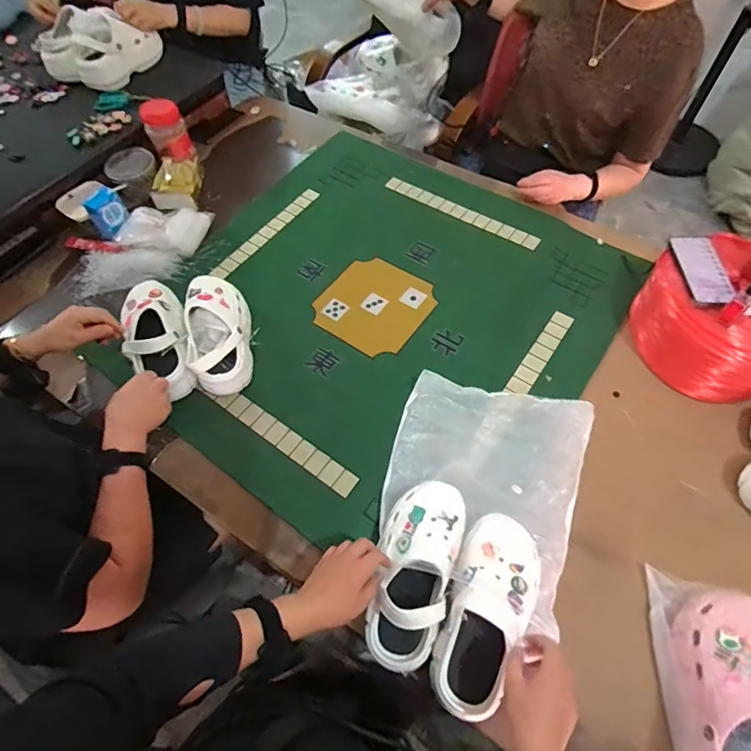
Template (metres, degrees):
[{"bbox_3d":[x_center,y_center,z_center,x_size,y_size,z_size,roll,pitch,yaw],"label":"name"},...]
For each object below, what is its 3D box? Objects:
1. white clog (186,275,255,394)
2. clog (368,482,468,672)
[{"bbox_3d":[-0.289,-0.083,0.875,0.102,0.094,0.237,-9,61,-4],"label":"white clog"},{"bbox_3d":[0.052,0.259,0.636,0.109,0.093,0.238,15,58,9],"label":"clog"}]

